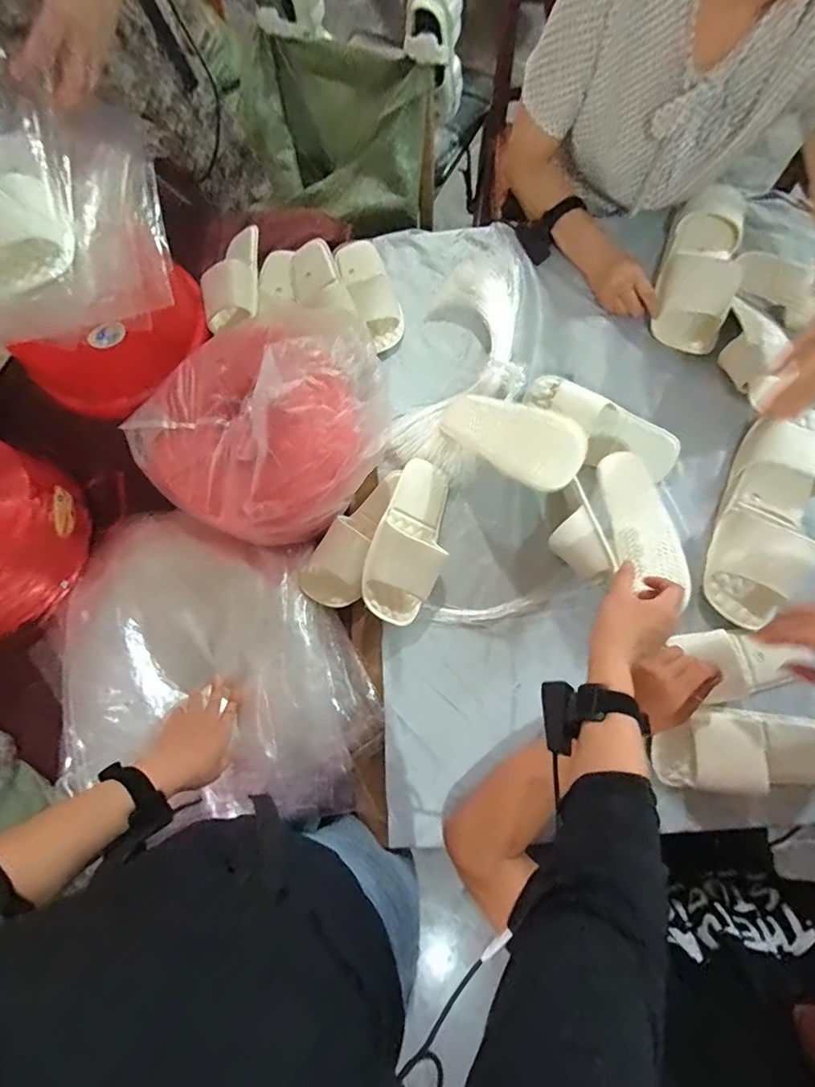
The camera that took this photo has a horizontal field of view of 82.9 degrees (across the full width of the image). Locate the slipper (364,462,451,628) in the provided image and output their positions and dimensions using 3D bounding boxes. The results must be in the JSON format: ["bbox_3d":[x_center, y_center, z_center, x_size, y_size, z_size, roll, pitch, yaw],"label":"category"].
[{"bbox_3d":[0.015,-0.005,0.654,0.113,0.063,0.238,27,73,-22],"label":"slipper"}]

